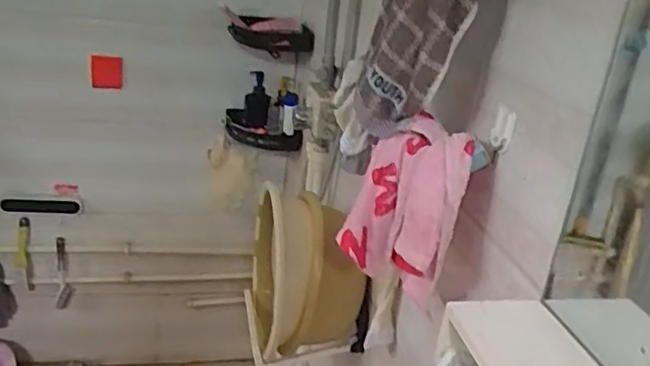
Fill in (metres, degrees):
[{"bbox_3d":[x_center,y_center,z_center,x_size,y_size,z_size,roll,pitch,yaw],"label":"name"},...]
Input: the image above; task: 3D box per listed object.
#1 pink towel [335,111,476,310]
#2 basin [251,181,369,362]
[{"bbox_3d":[0.087,0.034,0.719,0.129,0.195,0.122,10,22,7],"label":"pink towel"},{"bbox_3d":[-0.046,0.158,1.174,0.172,0.258,0.254,0,23,-16],"label":"basin"}]

